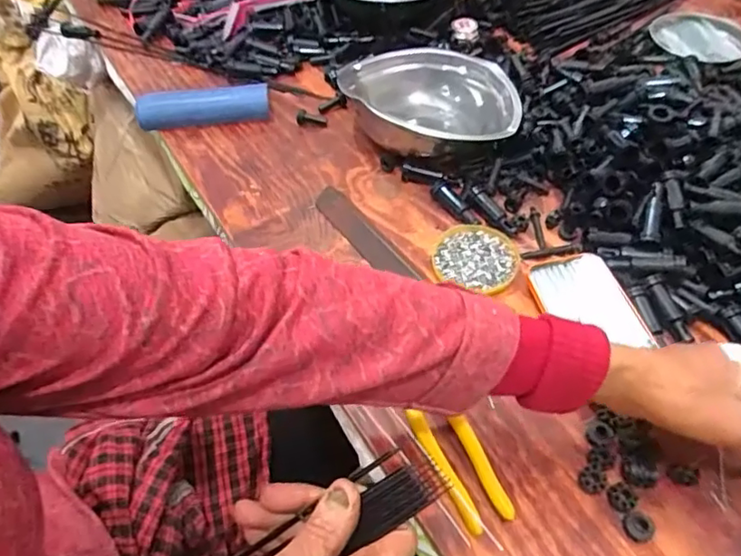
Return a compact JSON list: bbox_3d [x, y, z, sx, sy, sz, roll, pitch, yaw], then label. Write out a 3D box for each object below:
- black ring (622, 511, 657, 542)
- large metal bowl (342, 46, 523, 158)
[{"bbox_3d":[0.190,0.175,0.399,0.021,0.005,0.020,-1,51,2],"label":"black ring"},{"bbox_3d":[0.070,-0.205,0.680,0.181,0.062,0.207,-13,51,-8],"label":"large metal bowl"}]

